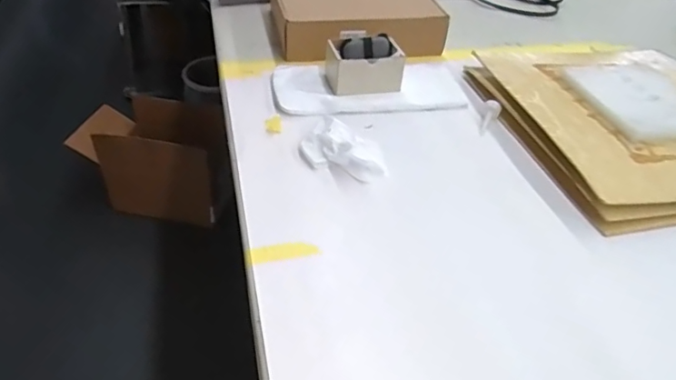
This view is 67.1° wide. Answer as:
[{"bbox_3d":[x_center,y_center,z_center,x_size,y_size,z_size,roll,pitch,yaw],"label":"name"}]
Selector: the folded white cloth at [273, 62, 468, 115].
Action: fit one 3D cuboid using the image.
[{"bbox_3d":[0.056,-0.187,0.908,0.333,0.023,0.169,-5,40,-9],"label":"folded white cloth"}]

